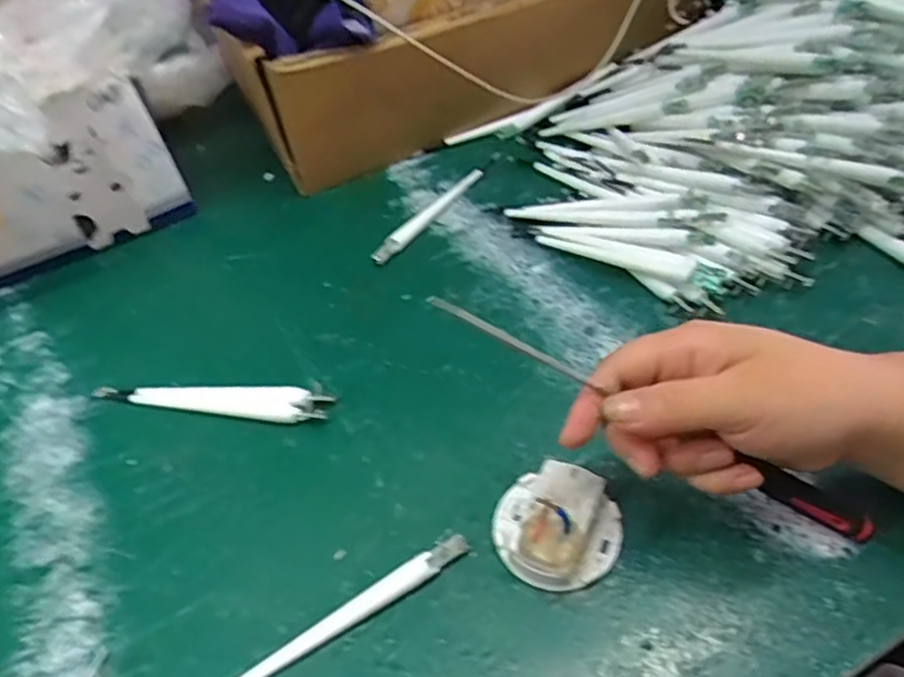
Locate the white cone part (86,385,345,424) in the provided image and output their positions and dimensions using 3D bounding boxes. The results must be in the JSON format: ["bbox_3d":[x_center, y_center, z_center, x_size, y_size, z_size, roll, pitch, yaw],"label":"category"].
[{"bbox_3d":[-0.152,0.036,0.423,0.156,0.010,0.025,5,49,10],"label":"white cone part"}]

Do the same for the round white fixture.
[{"bbox_3d":[0.052,0.092,0.338,0.062,0.027,0.058,-3,48,3],"label":"round white fixture"}]

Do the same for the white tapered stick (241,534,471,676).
[{"bbox_3d":[-0.059,0.137,0.321,0.154,0.011,0.013,-27,51,-18],"label":"white tapered stick"}]

